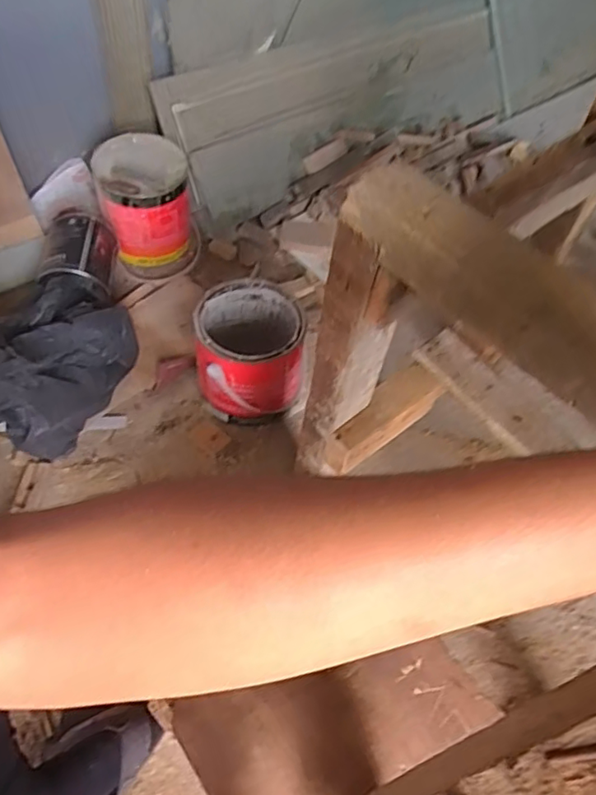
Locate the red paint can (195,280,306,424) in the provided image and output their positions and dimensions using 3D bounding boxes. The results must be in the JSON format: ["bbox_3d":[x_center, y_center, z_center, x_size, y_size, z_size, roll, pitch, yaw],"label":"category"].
[{"bbox_3d":[-0.073,-0.070,0.821,0.144,0.135,0.147,-4,56,-10],"label":"red paint can"}]

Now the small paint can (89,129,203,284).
[{"bbox_3d":[-0.258,-0.322,0.987,0.156,0.175,0.178,-16,59,-18],"label":"small paint can"}]

